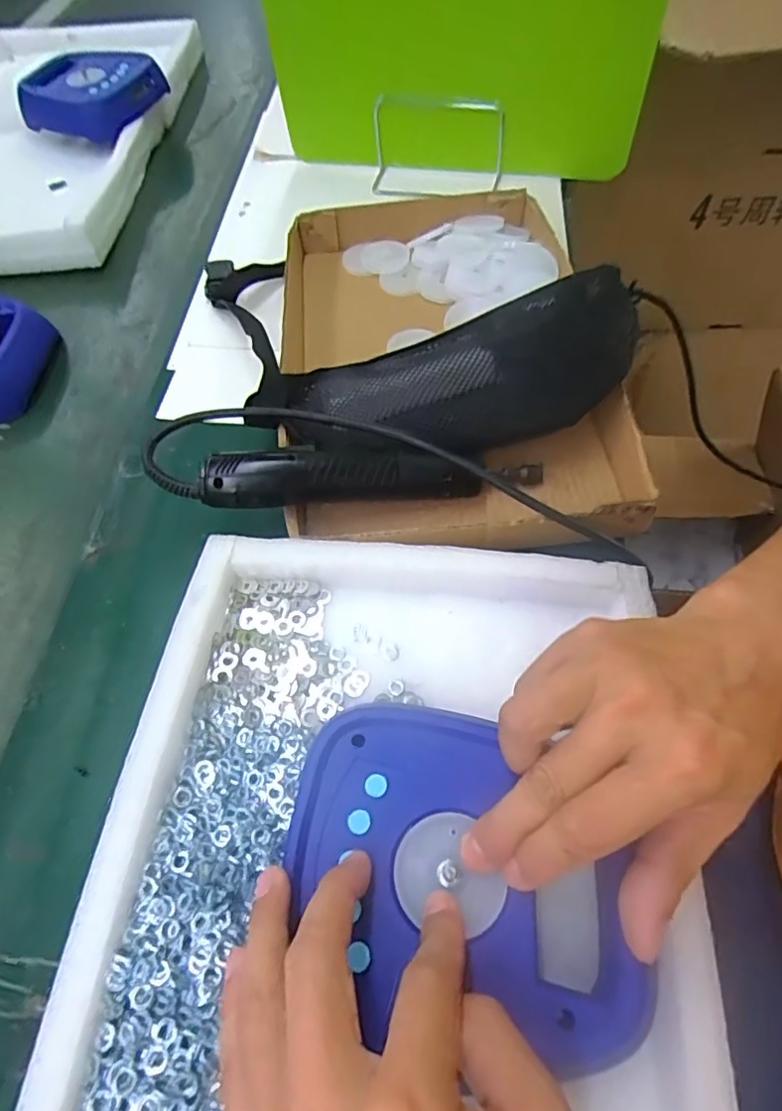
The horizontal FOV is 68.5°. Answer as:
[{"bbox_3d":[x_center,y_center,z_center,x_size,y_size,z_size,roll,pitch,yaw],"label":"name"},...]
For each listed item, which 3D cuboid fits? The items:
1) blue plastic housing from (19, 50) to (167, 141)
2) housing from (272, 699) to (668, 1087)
[{"bbox_3d":[-0.406,-0.621,0.780,0.161,0.058,0.137,11,60,10],"label":"blue plastic housing"},{"bbox_3d":[0.037,0.150,0.284,0.170,0.044,0.130,9,60,8],"label":"housing"}]

